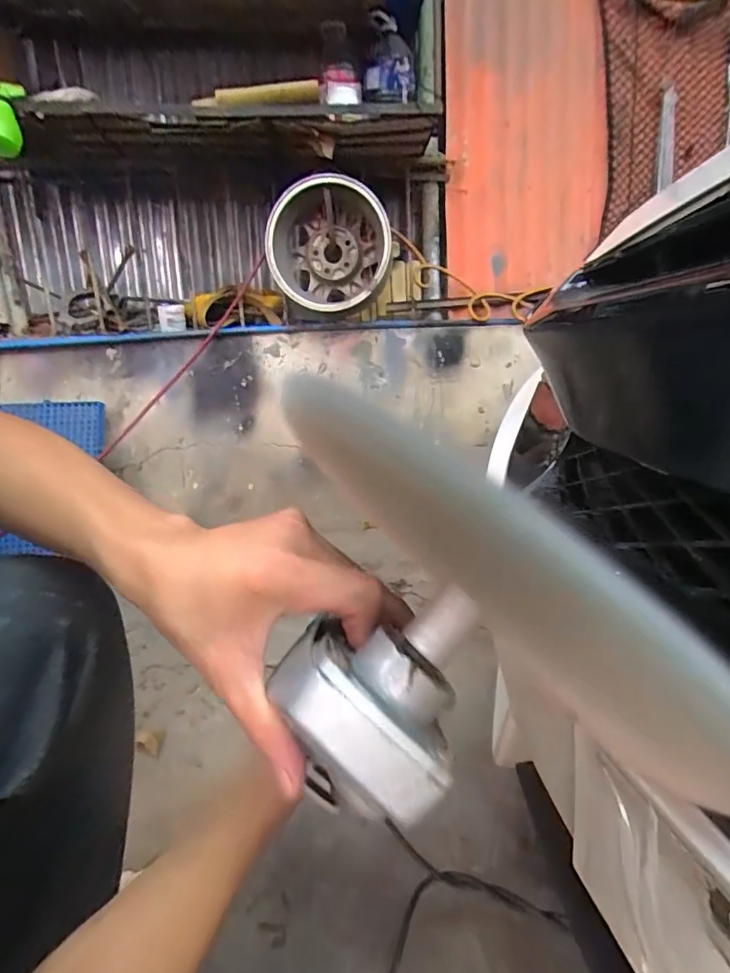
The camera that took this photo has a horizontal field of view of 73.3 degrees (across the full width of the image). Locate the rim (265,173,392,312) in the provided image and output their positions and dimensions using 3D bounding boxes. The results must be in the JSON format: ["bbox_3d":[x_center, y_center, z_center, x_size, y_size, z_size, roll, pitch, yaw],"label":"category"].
[{"bbox_3d":[-0.111,-0.717,1.502,0.367,0.320,0.263,-3,13,-5],"label":"rim"}]

